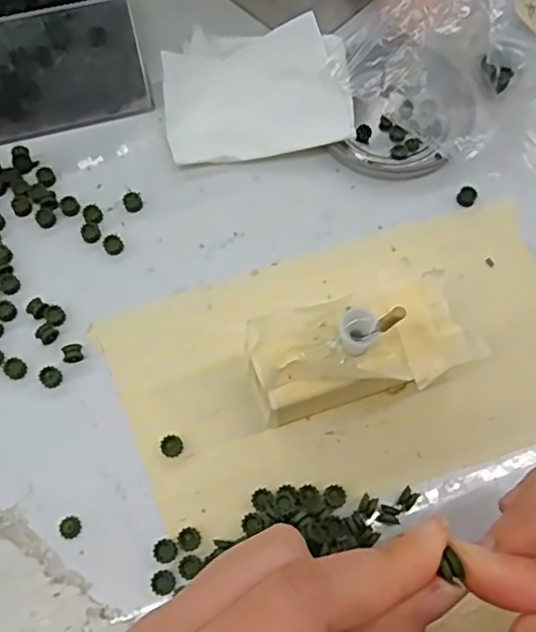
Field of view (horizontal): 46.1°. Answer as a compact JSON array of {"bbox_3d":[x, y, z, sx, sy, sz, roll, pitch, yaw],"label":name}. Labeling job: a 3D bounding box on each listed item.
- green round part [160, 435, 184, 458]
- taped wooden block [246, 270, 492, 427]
[{"bbox_3d":[-0.039,0.053,0.257,0.008,0.005,0.009,36,73,13],"label":"green round part"},{"bbox_3d":[0.037,0.014,0.253,0.088,0.039,0.044,-16,70,-6],"label":"taped wooden block"}]

